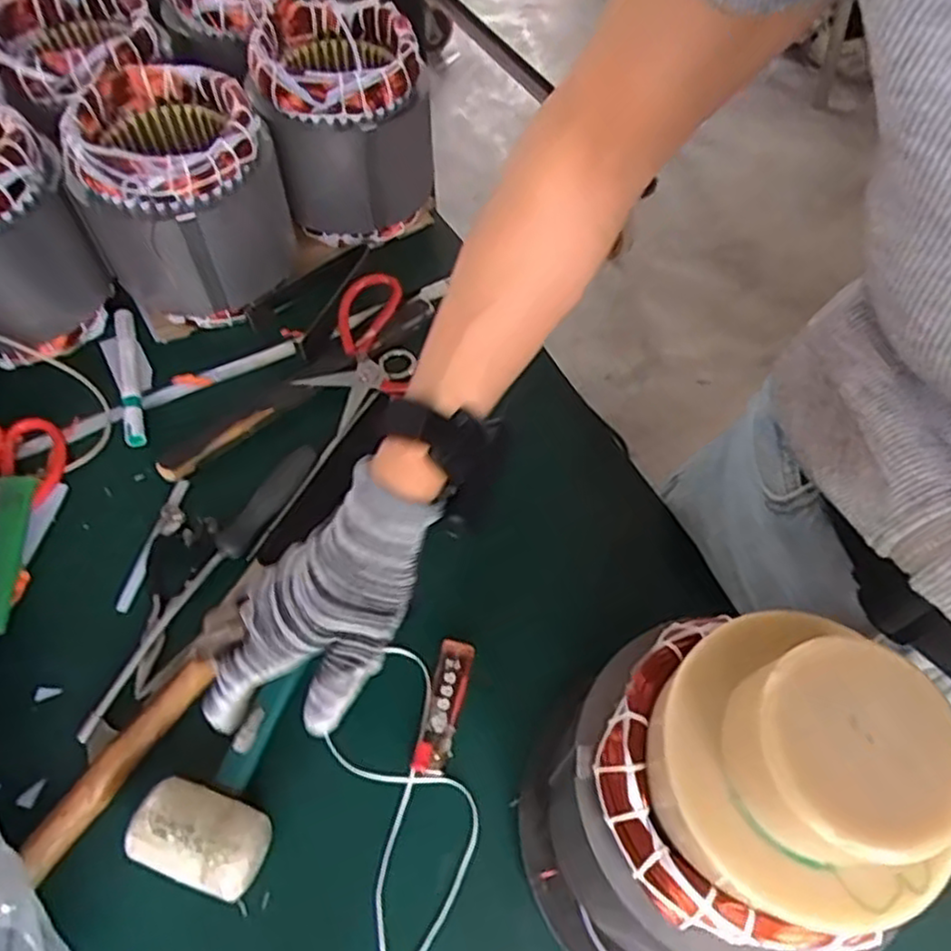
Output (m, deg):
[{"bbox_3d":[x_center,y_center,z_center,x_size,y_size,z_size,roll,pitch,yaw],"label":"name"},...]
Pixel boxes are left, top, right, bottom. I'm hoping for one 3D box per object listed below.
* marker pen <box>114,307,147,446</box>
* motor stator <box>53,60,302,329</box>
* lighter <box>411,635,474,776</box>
[{"bbox_3d":[-0.285,-0.083,0.590,0.018,0.012,0.140,-15,61,-9],"label":"marker pen"},{"bbox_3d":[-0.229,-0.216,0.578,0.123,0.170,0.124,0,59,-1],"label":"motor stator"},{"bbox_3d":[-0.021,0.152,0.477,0.024,0.010,0.086,12,60,6],"label":"lighter"}]

